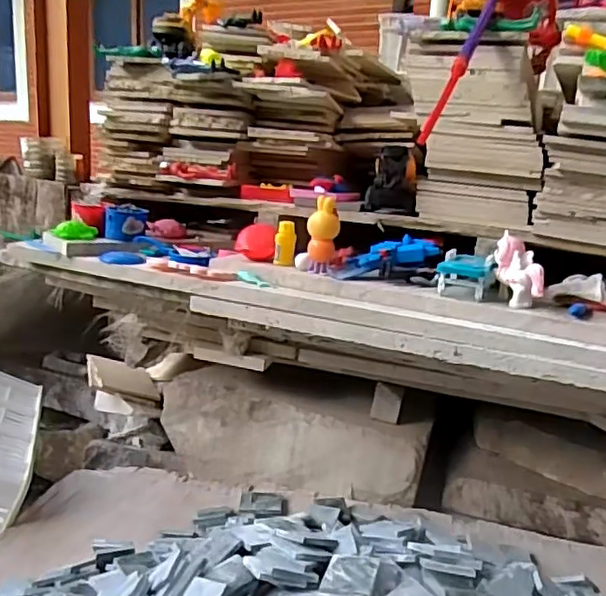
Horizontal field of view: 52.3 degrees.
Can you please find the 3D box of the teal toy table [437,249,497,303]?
[{"bbox_3d":[0.201,-0.028,0.761,0.063,0.046,0.071,10,16,25],"label":"teal toy table"}]

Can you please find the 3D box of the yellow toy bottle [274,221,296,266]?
[{"bbox_3d":[-0.025,-0.076,0.855,0.030,0.059,0.022,2,14,-1],"label":"yellow toy bottle"}]

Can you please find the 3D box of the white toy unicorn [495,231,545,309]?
[{"bbox_3d":[0.257,-0.031,0.733,0.026,0.076,0.076,-1,15,-13],"label":"white toy unicorn"}]

